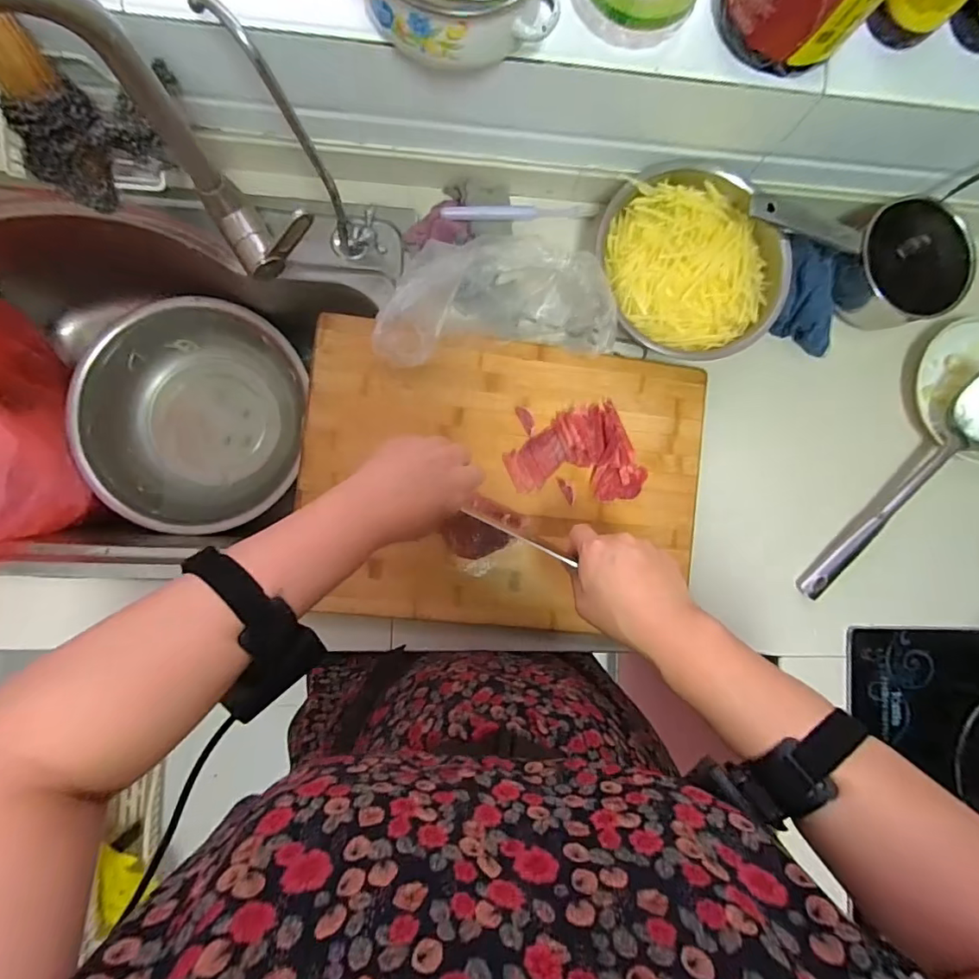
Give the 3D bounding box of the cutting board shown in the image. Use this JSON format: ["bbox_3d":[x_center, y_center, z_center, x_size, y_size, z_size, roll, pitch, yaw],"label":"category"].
[{"bbox_3d":[0.021,-0.009,0.575,0.442,0.034,0.314,6,87,-5],"label":"cutting board"}]

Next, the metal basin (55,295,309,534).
[{"bbox_3d":[-0.417,-0.099,0.731,0.283,0.094,0.305,0,88,-5],"label":"metal basin"}]

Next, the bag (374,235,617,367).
[{"bbox_3d":[0.004,-0.201,0.557,0.242,0.111,0.116,-4,88,-5],"label":"bag"}]

